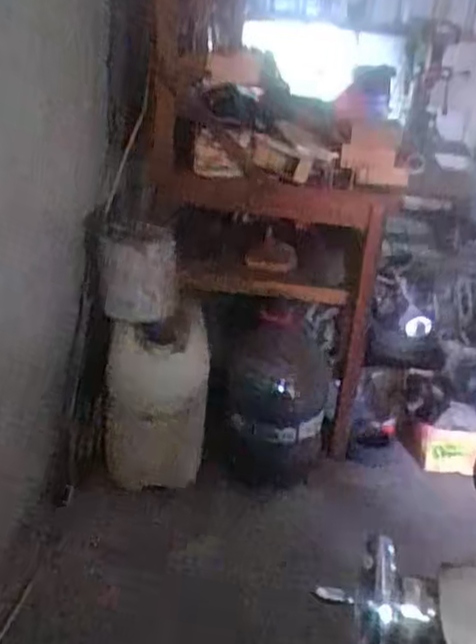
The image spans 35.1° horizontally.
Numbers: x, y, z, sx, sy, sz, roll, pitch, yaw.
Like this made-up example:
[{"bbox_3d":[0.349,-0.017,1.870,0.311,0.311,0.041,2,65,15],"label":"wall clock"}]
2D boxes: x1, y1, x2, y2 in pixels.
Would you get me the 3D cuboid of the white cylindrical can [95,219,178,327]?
[{"bbox_3d":[-0.233,-0.127,1.747,0.175,0.208,0.173,3,24,-5],"label":"white cylindrical can"}]

